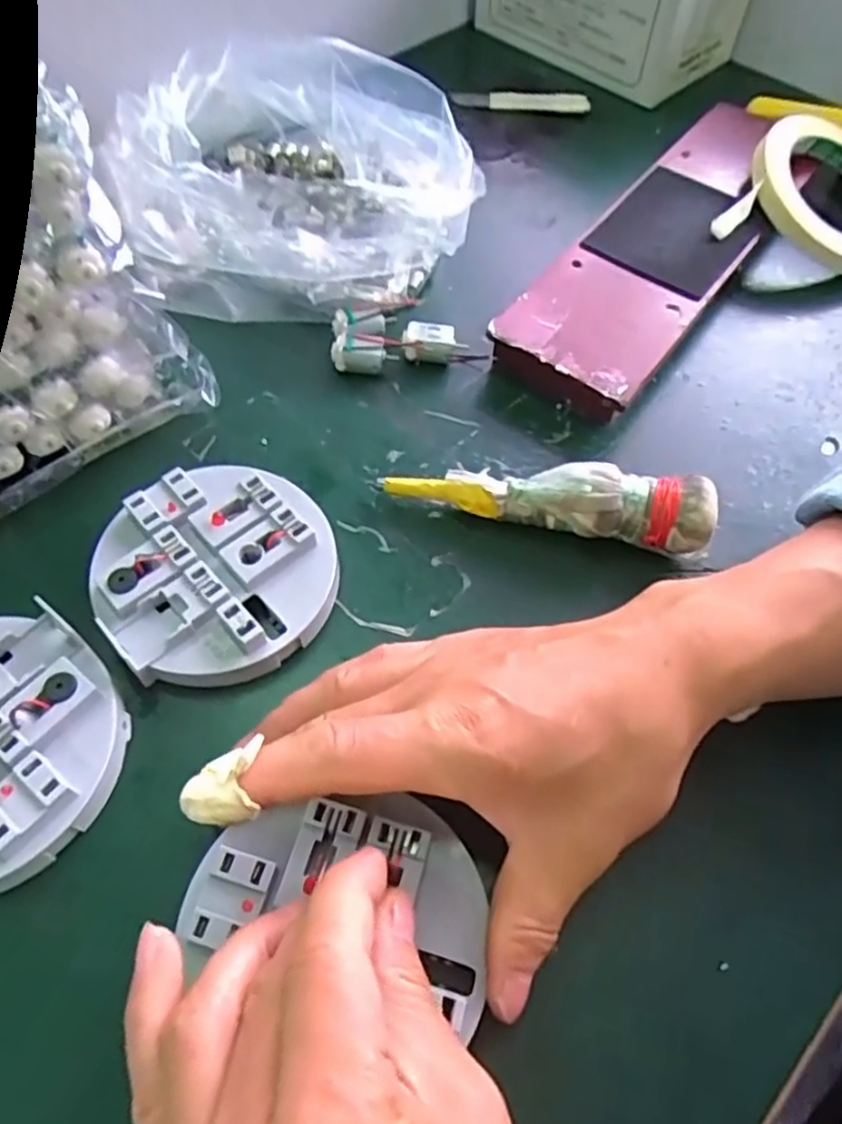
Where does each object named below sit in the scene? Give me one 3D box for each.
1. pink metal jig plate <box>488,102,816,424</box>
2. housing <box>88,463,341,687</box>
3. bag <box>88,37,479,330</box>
[{"bbox_3d":[0.151,-0.191,0.424,0.081,0.027,0.284,34,63,17],"label":"pink metal jig plate"},{"bbox_3d":[-0.089,0.005,0.312,0.099,0.027,0.099,1,59,-1],"label":"housing"},{"bbox_3d":[-0.078,-0.223,0.414,0.194,0.071,0.173,-14,62,-7],"label":"bag"}]

